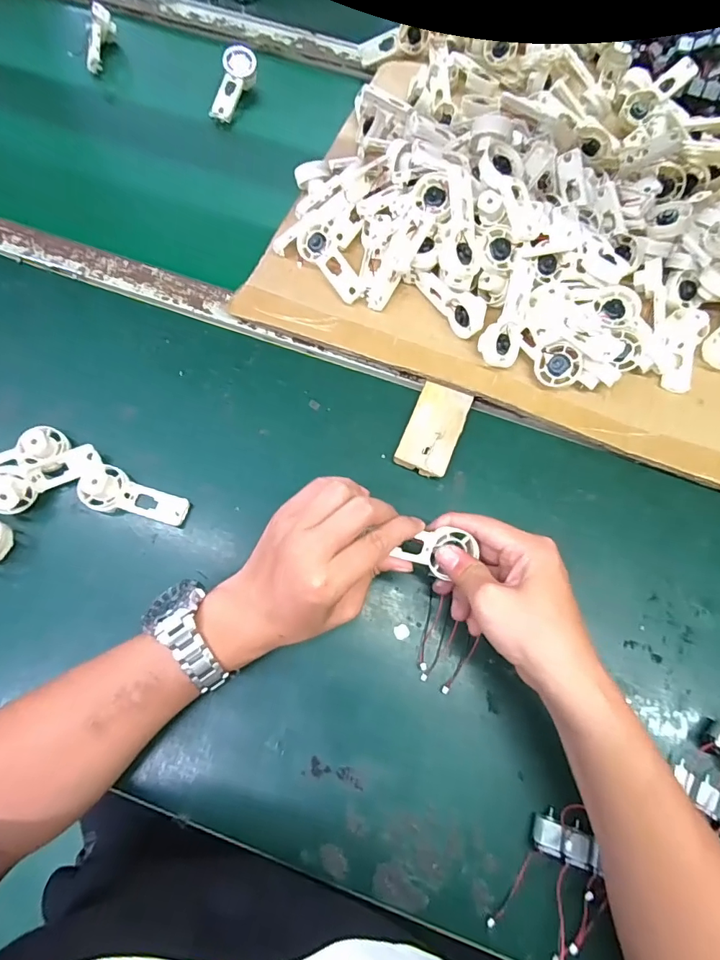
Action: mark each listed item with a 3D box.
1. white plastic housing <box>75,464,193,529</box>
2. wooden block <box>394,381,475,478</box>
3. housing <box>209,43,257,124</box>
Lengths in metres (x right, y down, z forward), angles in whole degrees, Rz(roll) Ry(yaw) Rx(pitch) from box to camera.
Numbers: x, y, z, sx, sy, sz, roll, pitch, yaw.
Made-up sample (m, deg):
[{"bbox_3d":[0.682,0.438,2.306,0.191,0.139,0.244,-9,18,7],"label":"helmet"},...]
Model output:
[{"bbox_3d":[-0.198,0.017,0.408,0.090,0.028,0.038,22,72,7],"label":"white plastic housing"},{"bbox_3d":[0.068,-0.046,0.439,0.048,0.016,0.086,21,72,6],"label":"wooden block"},{"bbox_3d":[-0.162,-0.505,0.603,0.037,0.021,0.100,19,87,6],"label":"housing"}]

